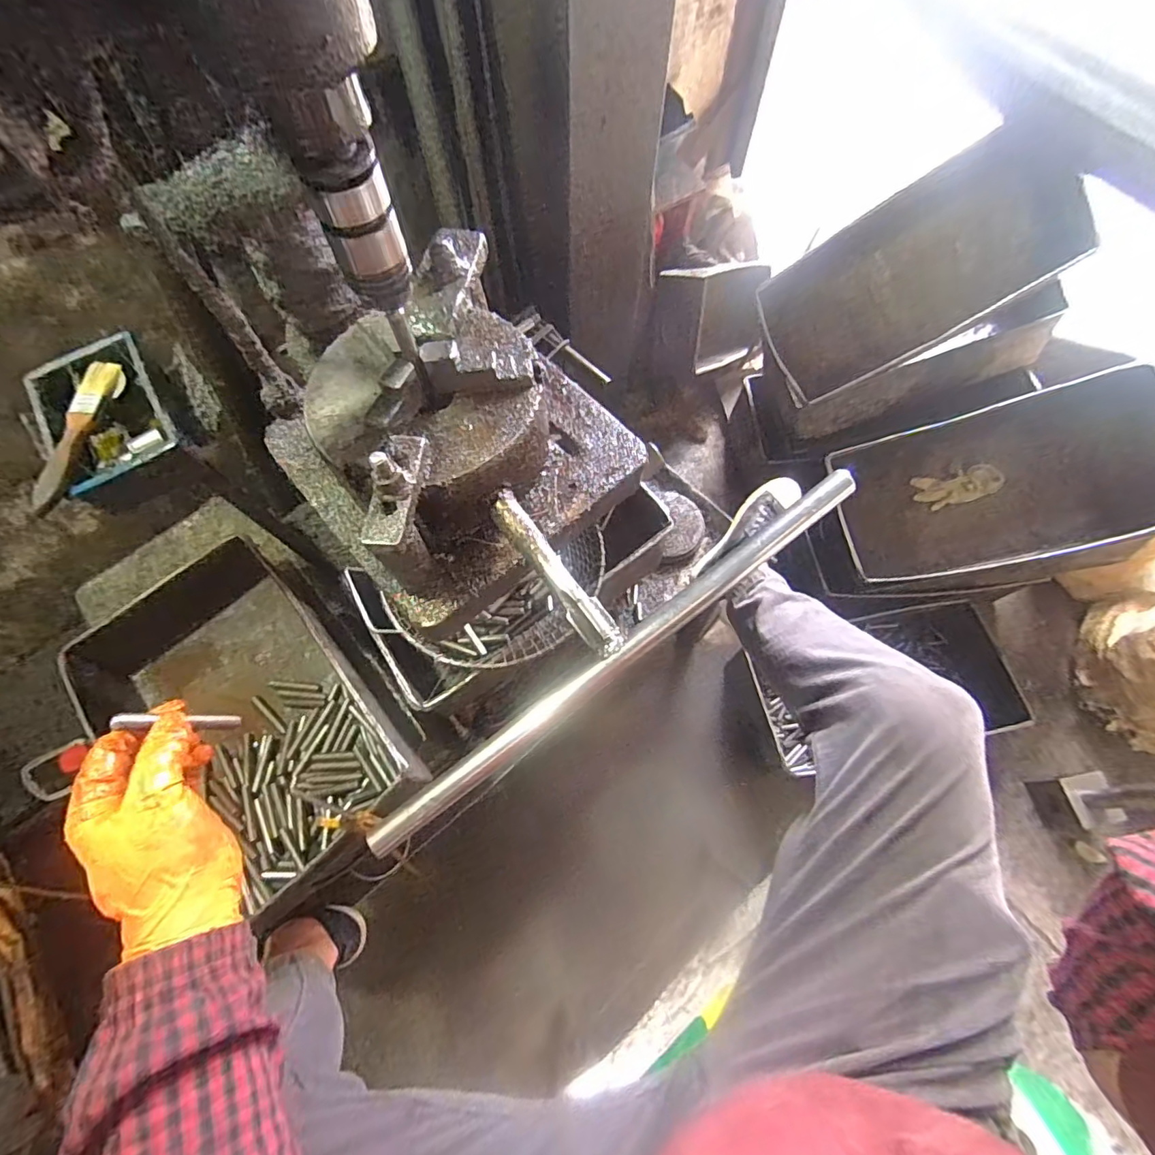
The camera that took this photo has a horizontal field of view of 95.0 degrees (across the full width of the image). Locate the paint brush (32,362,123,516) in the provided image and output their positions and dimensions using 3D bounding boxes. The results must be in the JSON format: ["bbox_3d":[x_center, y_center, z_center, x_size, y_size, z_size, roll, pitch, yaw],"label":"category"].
[{"bbox_3d":[-0.430,-0.125,0.453,0.023,0.020,0.153,-3,67,-2],"label":"paint brush"}]

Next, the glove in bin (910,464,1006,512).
[{"bbox_3d":[0.905,-0.214,1.264,0.175,0.020,0.084,-9,107,29],"label":"glove in bin"}]

